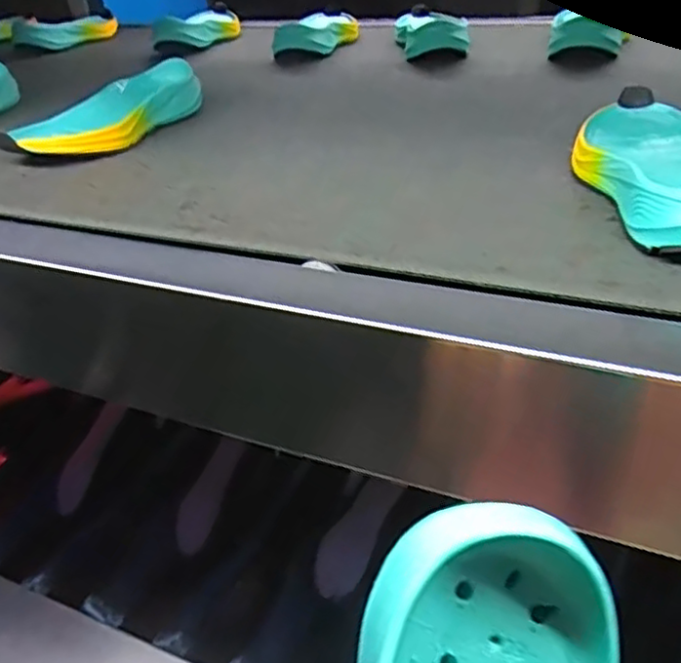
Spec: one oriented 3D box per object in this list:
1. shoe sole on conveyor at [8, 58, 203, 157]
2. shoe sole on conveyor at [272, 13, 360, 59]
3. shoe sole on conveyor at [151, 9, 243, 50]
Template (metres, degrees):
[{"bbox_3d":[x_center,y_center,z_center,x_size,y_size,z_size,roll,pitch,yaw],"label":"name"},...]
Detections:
[{"bbox_3d":[-0.206,-0.195,0.598,0.079,0.041,0.193,12,37,24],"label":"shoe sole on conveyor"},{"bbox_3d":[-0.026,-0.402,0.893,0.076,0.038,0.190,4,34,15],"label":"shoe sole on conveyor"},{"bbox_3d":[-0.198,-0.453,0.992,0.074,0.040,0.221,4,34,14],"label":"shoe sole on conveyor"}]

